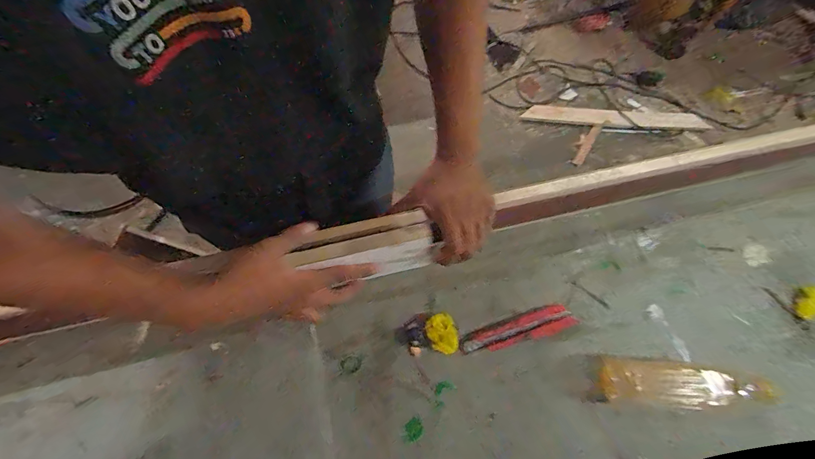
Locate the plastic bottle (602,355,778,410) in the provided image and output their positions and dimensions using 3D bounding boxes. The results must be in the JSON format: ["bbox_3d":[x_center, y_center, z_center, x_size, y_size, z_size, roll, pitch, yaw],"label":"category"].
[{"bbox_3d":[0.349,0.189,0.425,0.211,0.054,0.054,2,75,-1],"label":"plastic bottle"}]

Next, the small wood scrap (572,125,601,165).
[{"bbox_3d":[0.760,-0.358,1.476,0.042,0.022,0.179,29,102,6],"label":"small wood scrap"}]

